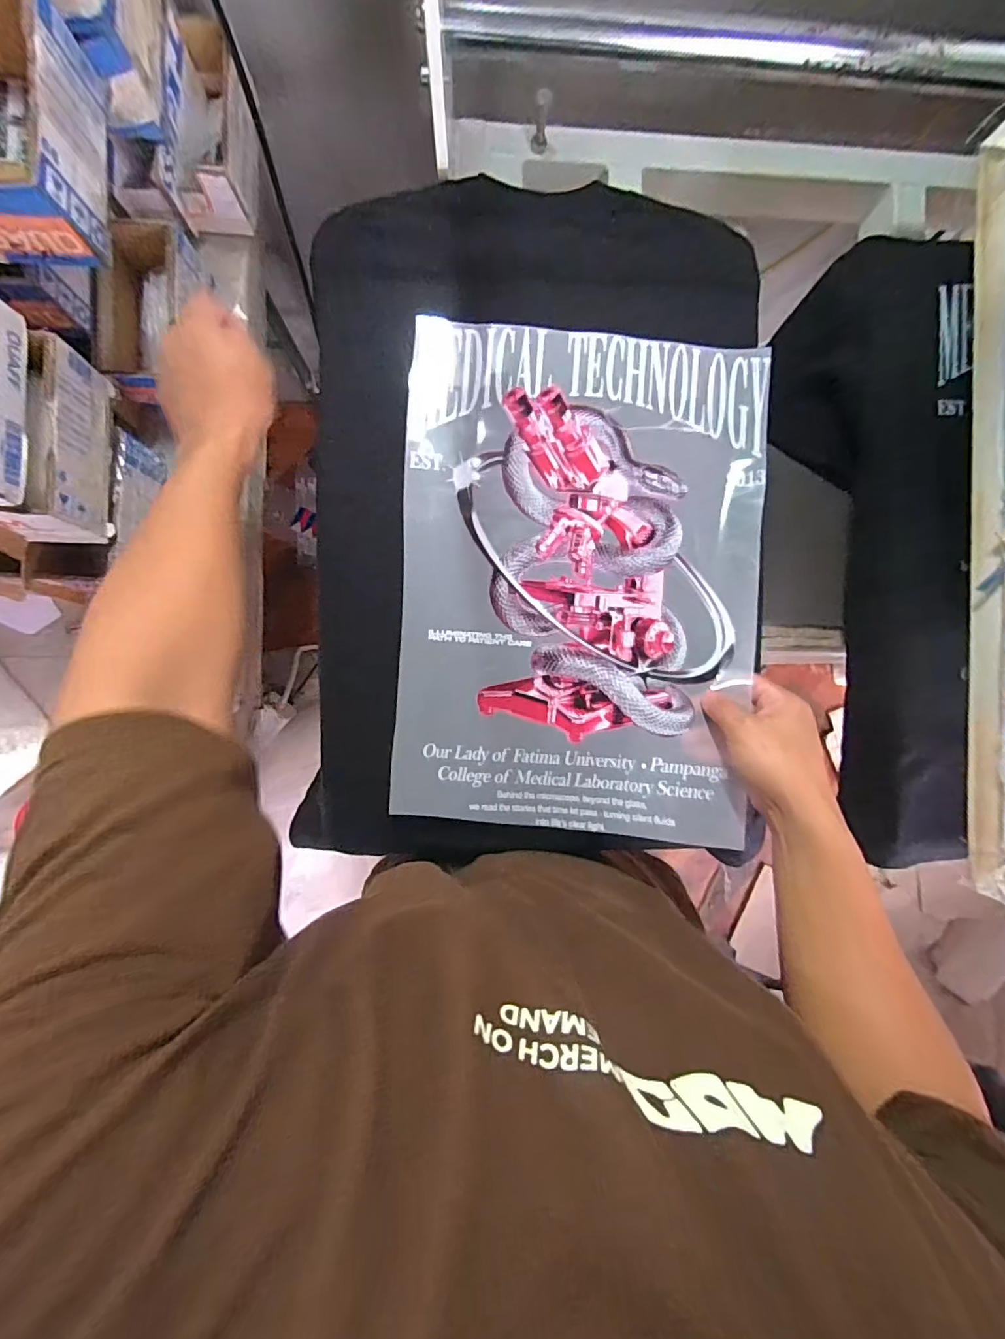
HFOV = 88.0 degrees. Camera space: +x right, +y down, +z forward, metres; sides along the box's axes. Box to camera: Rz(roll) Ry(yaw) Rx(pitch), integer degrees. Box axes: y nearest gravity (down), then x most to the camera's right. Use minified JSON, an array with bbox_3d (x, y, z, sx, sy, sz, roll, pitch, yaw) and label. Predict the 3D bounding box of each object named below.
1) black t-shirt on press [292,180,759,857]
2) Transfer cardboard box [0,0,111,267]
[{"bbox_3d":[0.053,-0.128,0.472,0.390,0.050,0.578,2,90,-1],"label":"black t-shirt on press"},{"bbox_3d":[-0.372,-0.414,0.393,0.102,0.069,0.183,-4,90,-5],"label":"Transfer cardboard box"}]

